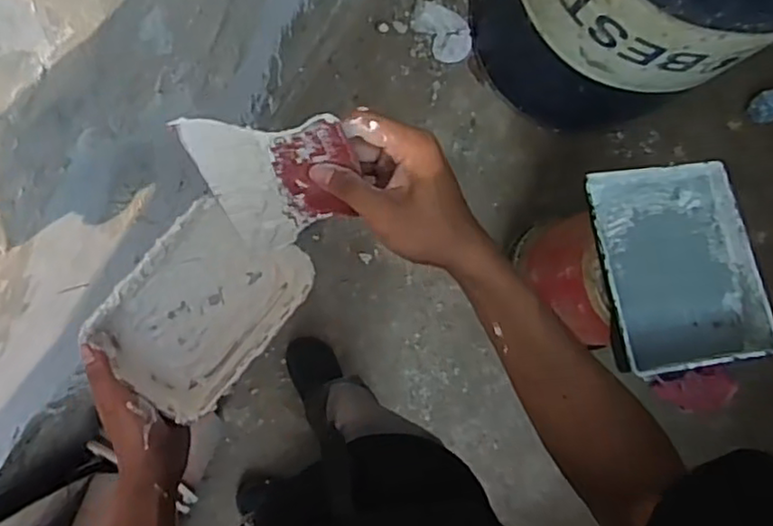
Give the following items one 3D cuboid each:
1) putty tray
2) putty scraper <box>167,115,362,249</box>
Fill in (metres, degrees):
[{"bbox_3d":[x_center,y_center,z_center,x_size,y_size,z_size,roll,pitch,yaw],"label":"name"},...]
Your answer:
[{"bbox_3d":[-0.154,0.038,0.561,0.120,0.055,0.168,41,81,-2],"label":"putty tray"},{"bbox_3d":[-0.071,-0.055,0.442,0.101,0.115,0.007,-8,49,11],"label":"putty scraper"}]

